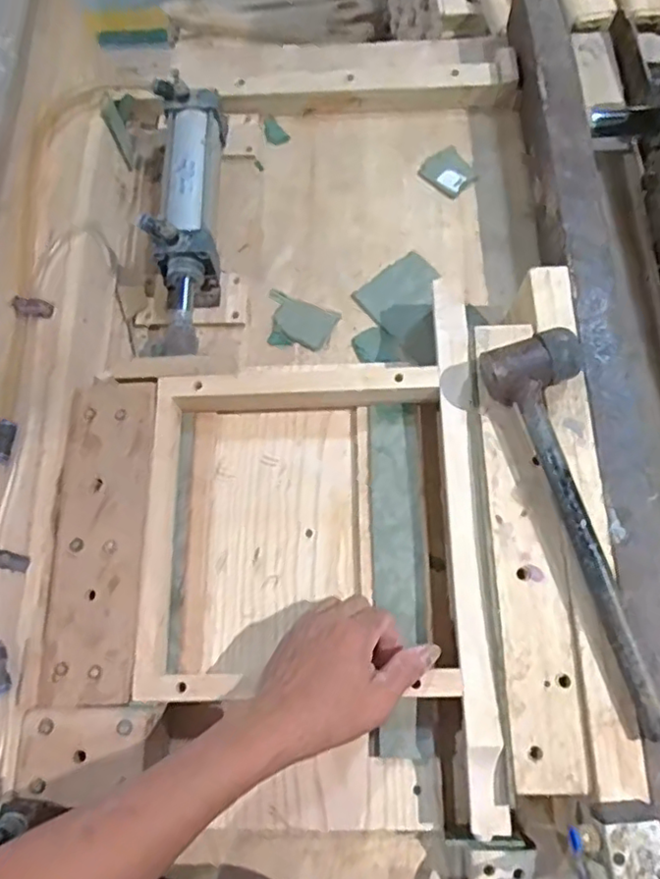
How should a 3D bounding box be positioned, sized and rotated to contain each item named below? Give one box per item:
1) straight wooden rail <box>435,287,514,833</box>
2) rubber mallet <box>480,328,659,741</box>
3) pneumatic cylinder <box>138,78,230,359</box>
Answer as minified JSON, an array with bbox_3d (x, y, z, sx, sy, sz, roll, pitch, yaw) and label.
[{"bbox_3d":[0.119,0.075,0.546,0.030,0.022,0.477,-1,72,1],"label":"straight wooden rail"},{"bbox_3d":[0.215,0.070,0.510,0.076,0.053,0.335,-15,72,-3],"label":"rubber mallet"},{"bbox_3d":[-0.161,-0.239,0.683,0.074,0.089,0.322,-1,72,1],"label":"pneumatic cylinder"}]

